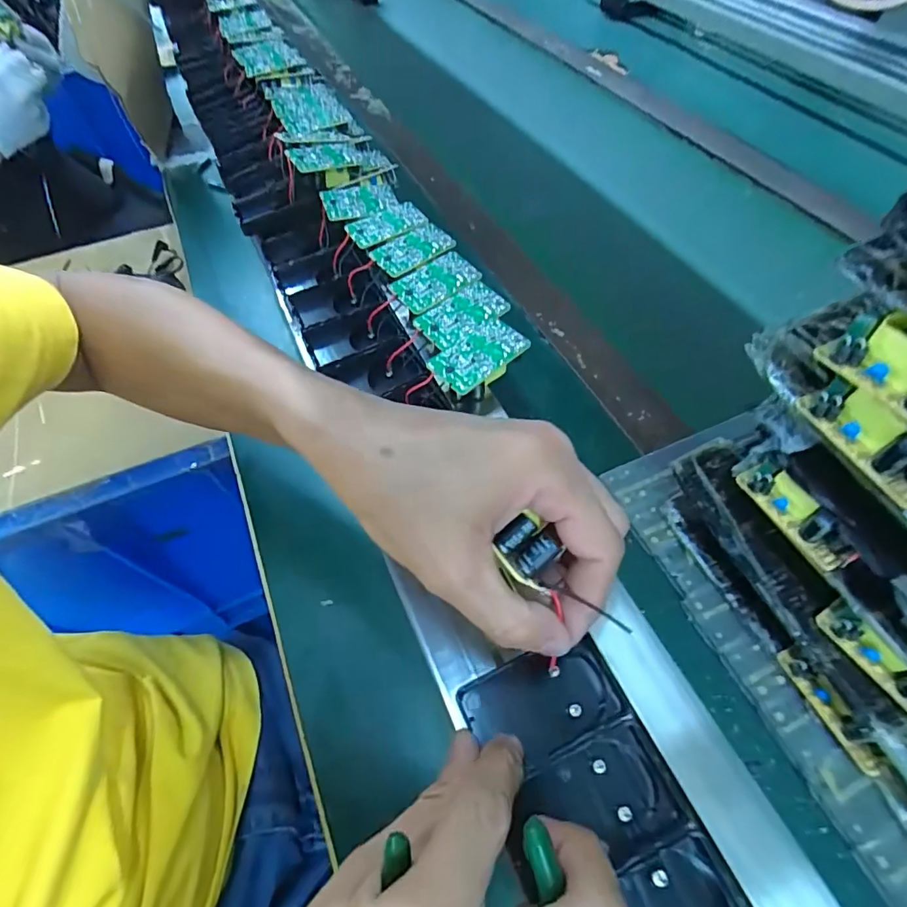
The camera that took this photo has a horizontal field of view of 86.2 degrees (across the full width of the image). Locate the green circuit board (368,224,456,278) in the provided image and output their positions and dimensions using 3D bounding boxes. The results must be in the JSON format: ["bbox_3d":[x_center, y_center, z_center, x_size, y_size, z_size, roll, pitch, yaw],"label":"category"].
[{"bbox_3d":[-0.032,-0.163,0.391,0.062,0.008,0.042,-27,59,-14],"label":"green circuit board"}]

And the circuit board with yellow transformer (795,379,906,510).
[{"bbox_3d":[0.184,-0.008,0.211,0.015,0.023,0.062,-24,59,-13],"label":"circuit board with yellow transformer"}]

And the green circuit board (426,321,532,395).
[{"bbox_3d":[0.017,-0.066,0.323,0.062,0.006,0.036,-38,66,-17],"label":"green circuit board"}]

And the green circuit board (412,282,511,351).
[{"bbox_3d":[0.006,-0.099,0.345,0.063,0.008,0.039,-35,64,-15],"label":"green circuit board"}]

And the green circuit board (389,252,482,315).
[{"bbox_3d":[-0.014,-0.131,0.365,0.060,0.004,0.045,-29,60,-16],"label":"green circuit board"}]

